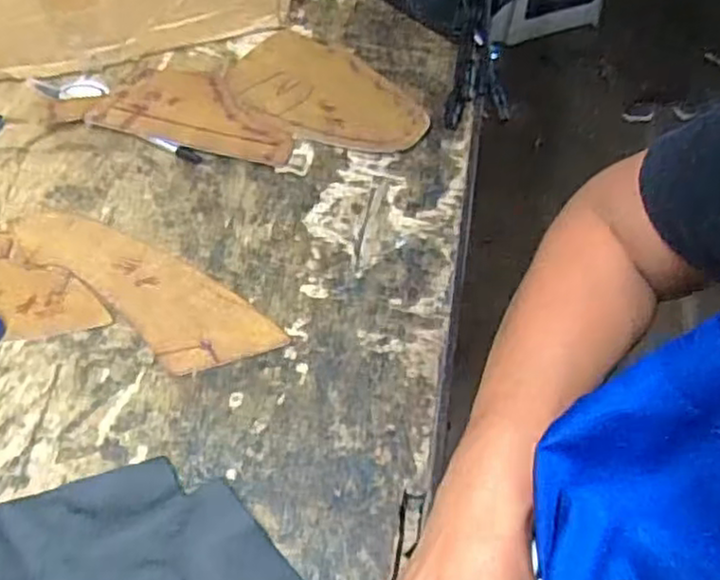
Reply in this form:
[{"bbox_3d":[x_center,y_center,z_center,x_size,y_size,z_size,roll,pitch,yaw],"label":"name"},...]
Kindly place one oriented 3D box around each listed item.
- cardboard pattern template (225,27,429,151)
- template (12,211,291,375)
[{"bbox_3d":[-0.021,-0.149,0.532,0.151,0.005,0.096,25,59,13],"label":"cardboard pattern template"},{"bbox_3d":[-0.132,-0.004,0.424,0.175,0.005,0.058,32,59,16],"label":"template"}]

